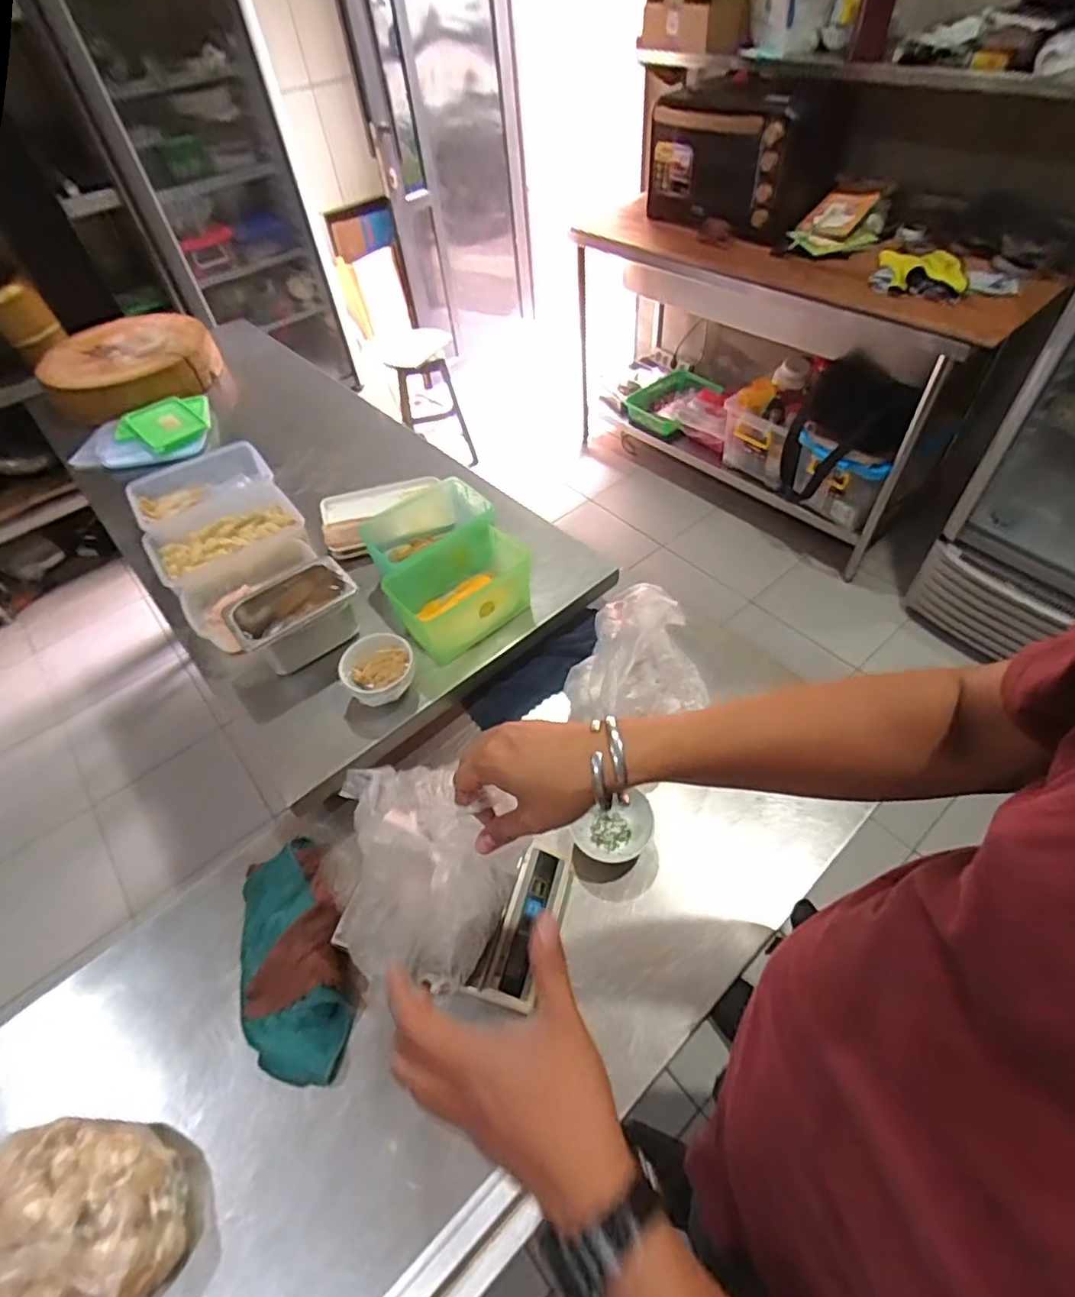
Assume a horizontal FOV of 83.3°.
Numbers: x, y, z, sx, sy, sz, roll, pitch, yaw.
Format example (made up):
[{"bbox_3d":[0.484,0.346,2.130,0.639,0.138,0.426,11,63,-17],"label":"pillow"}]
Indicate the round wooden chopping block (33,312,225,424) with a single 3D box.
[{"bbox_3d":[-0.979,-0.678,1.472,0.375,0.118,0.345,-2,52,3],"label":"round wooden chopping block"}]

